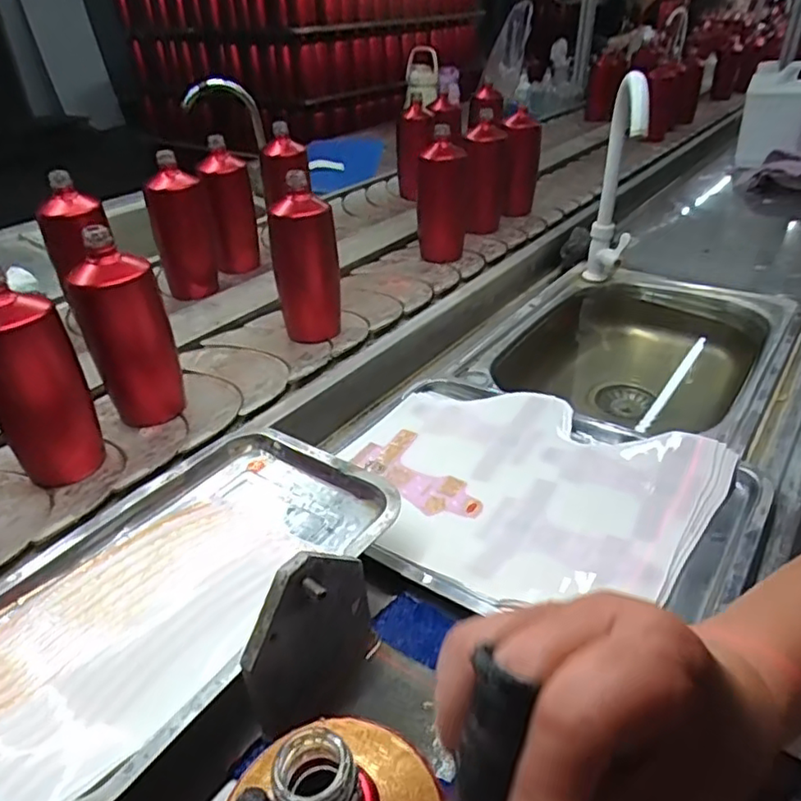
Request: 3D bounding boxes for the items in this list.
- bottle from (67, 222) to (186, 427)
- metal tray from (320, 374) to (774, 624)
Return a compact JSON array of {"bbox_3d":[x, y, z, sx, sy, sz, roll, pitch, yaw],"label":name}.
[{"bbox_3d":[-0.281,-0.062,0.651,0.073,0.197,0.068,18,40,21],"label":"bottle"},{"bbox_3d":[0.103,0.077,0.587,0.394,0.022,0.285,20,39,36],"label":"metal tray"}]

